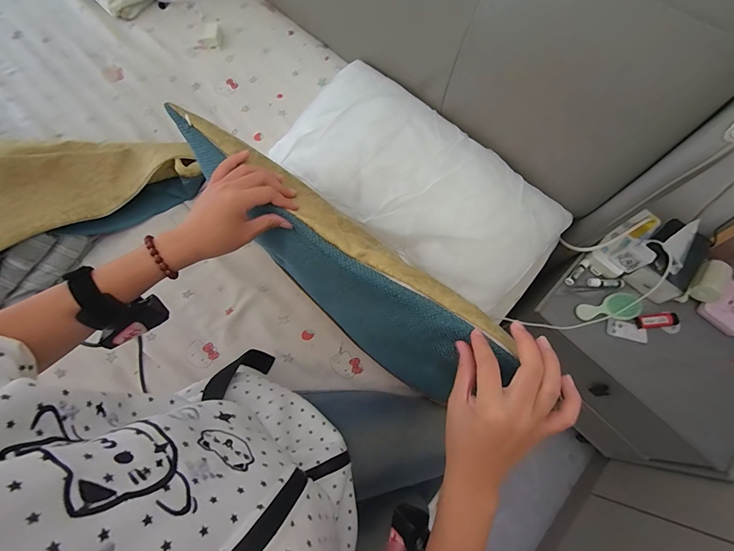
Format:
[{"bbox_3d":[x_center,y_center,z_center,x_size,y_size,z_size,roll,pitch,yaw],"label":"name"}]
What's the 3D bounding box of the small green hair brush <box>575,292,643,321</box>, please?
[{"bbox_3d":[0.479,0.066,0.701,0.121,0.027,0.051,-12,71,-7],"label":"small green hair brush"}]

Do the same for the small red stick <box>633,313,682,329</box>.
[{"bbox_3d":[0.576,0.089,0.706,0.089,0.014,0.025,-6,71,-5],"label":"small red stick"}]

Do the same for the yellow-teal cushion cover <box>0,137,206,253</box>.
[{"bbox_3d":[-0.552,-0.175,0.646,0.454,0.094,0.272,-19,73,-27],"label":"yellow-teal cushion cover"}]

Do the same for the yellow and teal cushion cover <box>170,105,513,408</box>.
[{"bbox_3d":[-0.047,-0.028,0.459,0.453,0.182,0.103,41,75,11],"label":"yellow and teal cushion cover"}]

